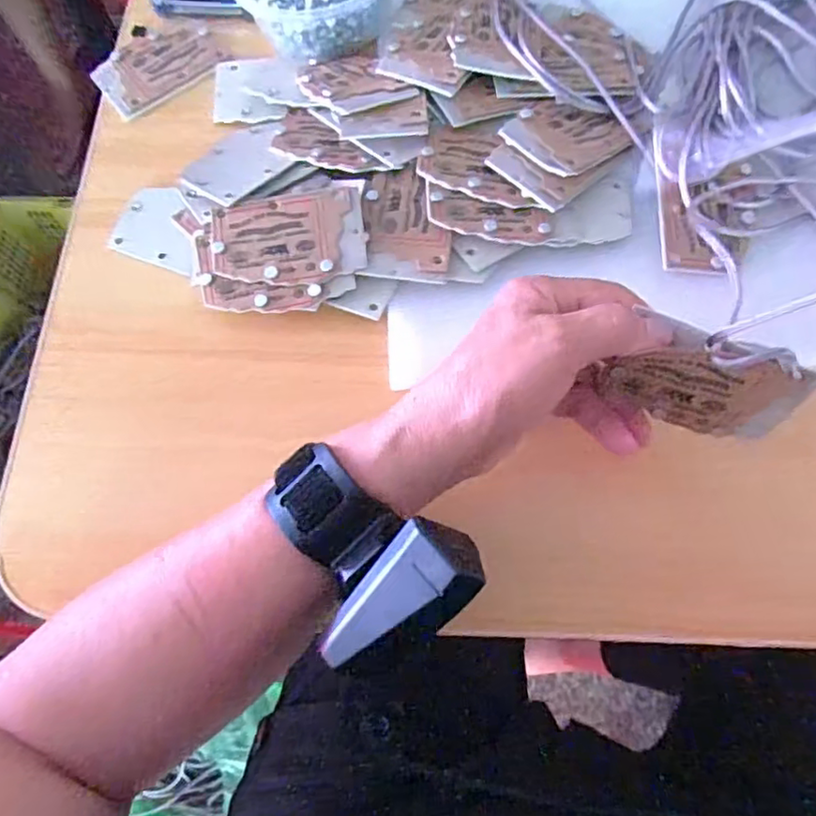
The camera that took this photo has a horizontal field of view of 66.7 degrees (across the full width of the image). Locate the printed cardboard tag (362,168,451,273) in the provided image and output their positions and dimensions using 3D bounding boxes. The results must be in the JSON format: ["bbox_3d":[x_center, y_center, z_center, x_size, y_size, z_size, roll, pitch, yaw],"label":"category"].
[{"bbox_3d":[-0.002,-0.106,0.350,0.044,0.006,0.069,-9,71,-2],"label":"printed cardboard tag"}]

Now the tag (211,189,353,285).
[{"bbox_3d":[-0.071,-0.094,0.344,0.077,0.007,0.052,-5,71,0],"label":"tag"}]

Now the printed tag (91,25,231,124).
[{"bbox_3d":[-0.172,-0.235,0.424,0.083,0.004,0.058,-38,76,-12],"label":"printed tag"}]

